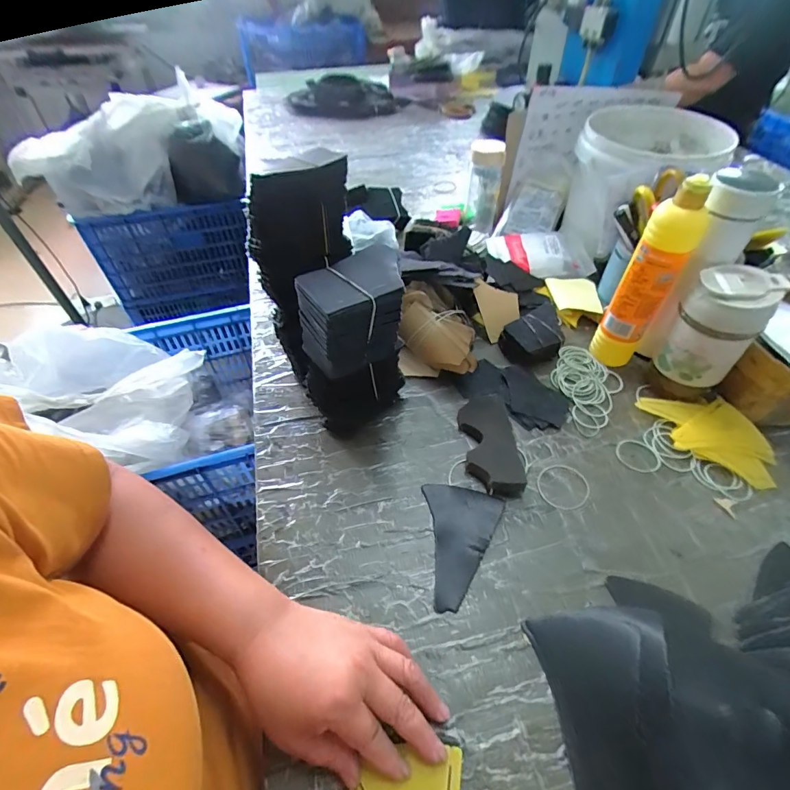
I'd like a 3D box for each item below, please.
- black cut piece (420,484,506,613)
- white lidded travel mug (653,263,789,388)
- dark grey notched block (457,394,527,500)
[{"bbox_3d":[0.054,0.143,0.416,0.079,0.004,0.122,18,51,16],"label":"black cut piece"},{"bbox_3d":[0.363,-0.074,0.475,0.073,0.124,0.074,-34,56,-26],"label":"white lidded travel mug"},{"bbox_3d":[0.108,0.050,0.482,0.057,0.023,0.140,-2,48,-1],"label":"dark grey notched block"}]

